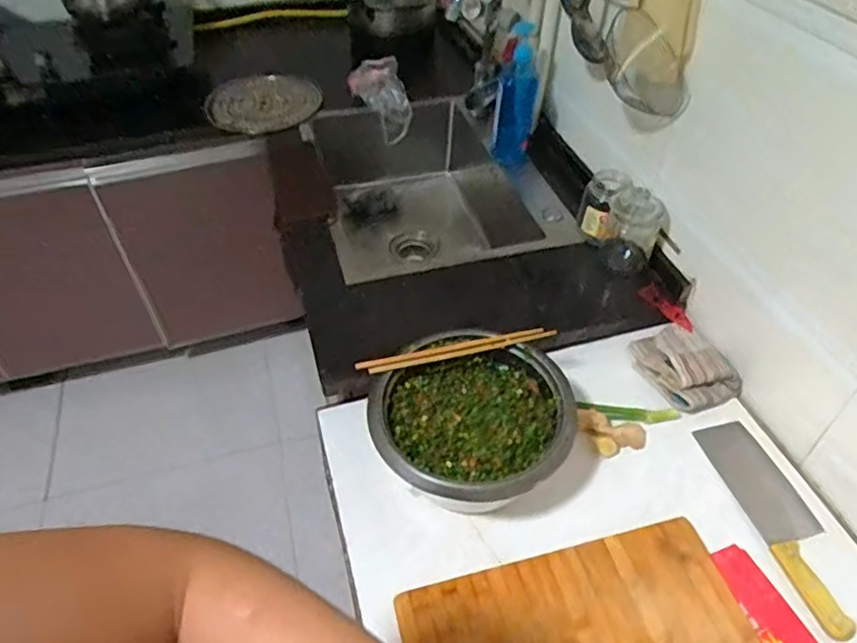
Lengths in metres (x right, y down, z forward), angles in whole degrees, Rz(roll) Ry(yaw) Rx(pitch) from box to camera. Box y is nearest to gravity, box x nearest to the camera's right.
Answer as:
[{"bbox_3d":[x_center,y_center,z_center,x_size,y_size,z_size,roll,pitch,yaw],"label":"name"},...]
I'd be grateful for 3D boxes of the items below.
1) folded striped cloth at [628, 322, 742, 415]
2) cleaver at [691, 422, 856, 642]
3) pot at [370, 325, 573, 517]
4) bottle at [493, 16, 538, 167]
[{"bbox_3d":[0.384,0.062,0.950,0.108,0.055,0.153,-16,47,-14],"label":"folded striped cloth"},{"bbox_3d":[0.453,0.245,0.797,0.093,0.022,0.287,-10,46,-9],"label":"cleaver"},{"bbox_3d":[0.056,0.144,0.833,0.248,0.116,0.233,0,45,0],"label":"pot"},{"bbox_3d":[0.176,-0.446,1.245,0.074,0.264,0.047,9,20,9],"label":"bottle"}]

